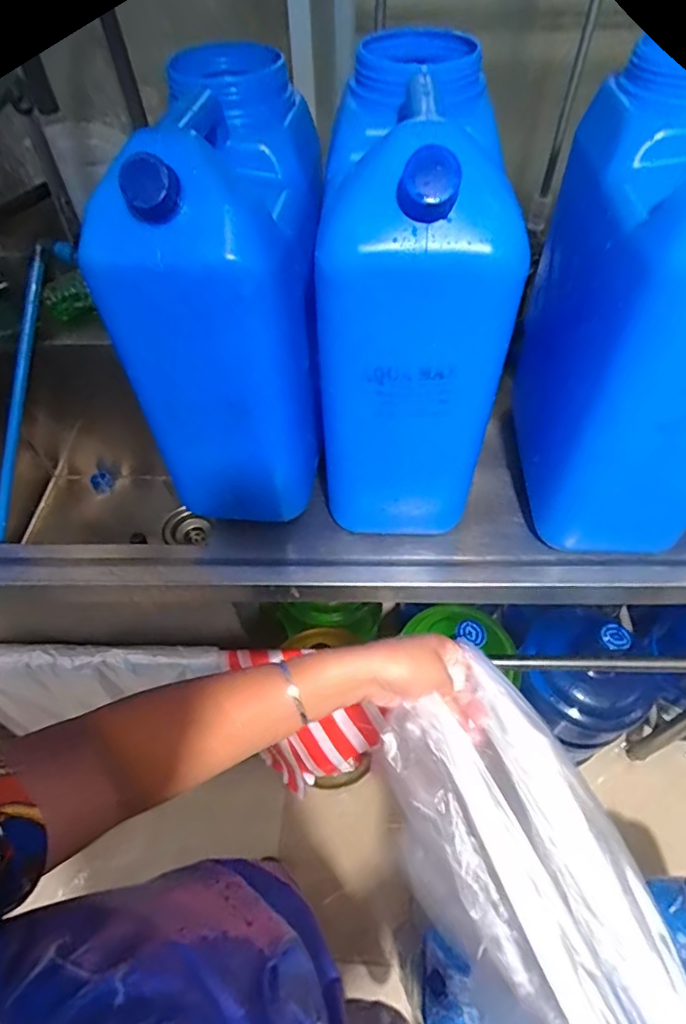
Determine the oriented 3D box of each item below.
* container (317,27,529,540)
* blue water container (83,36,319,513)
[{"bbox_3d":[0.058,-0.202,0.562,0.159,0.430,0.265,-3,51,0],"label":"container"},{"bbox_3d":[-0.119,-0.228,0.611,0.176,0.394,0.288,0,52,2],"label":"blue water container"}]

